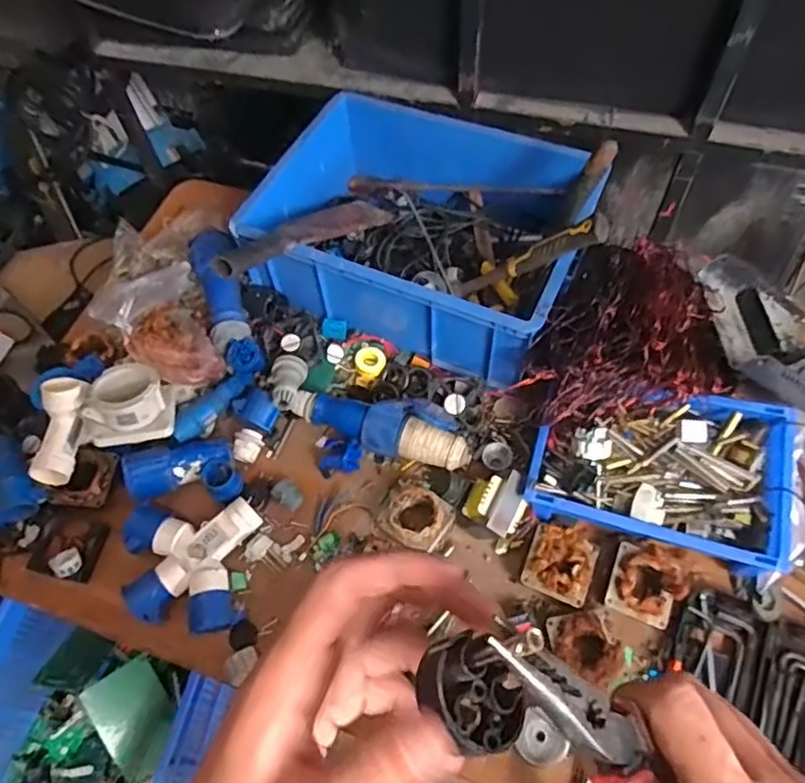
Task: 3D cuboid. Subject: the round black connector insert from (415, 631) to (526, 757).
[{"bbox_3d":[0.020,0.100,0.202,0.032,0.019,0.036,-28,80,-46],"label":"round black connector insert"}]

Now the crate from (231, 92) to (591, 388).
[{"bbox_3d":[0.037,-0.265,0.980,0.482,0.166,0.412,17,62,12],"label":"crate"}]

